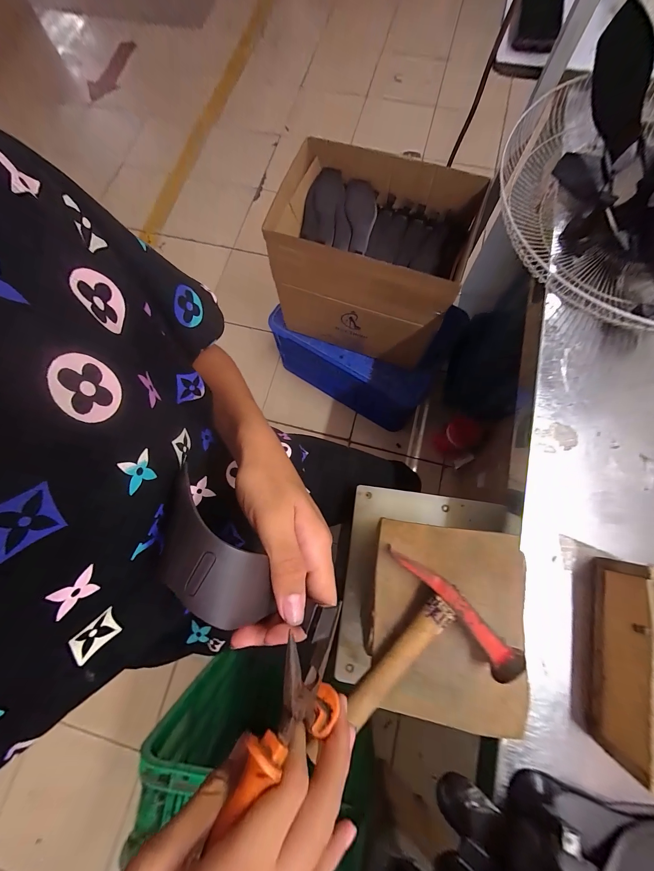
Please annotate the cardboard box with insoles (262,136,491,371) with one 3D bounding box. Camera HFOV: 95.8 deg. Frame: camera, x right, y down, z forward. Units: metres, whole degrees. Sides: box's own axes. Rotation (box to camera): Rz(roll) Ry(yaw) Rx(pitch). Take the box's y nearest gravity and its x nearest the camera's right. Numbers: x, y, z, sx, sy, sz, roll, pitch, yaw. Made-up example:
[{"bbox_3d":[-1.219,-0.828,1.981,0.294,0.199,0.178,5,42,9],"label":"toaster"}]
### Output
[{"bbox_3d":[0.103,-0.463,0.817,0.474,0.345,0.307,21,78,7],"label":"cardboard box with insoles"}]

